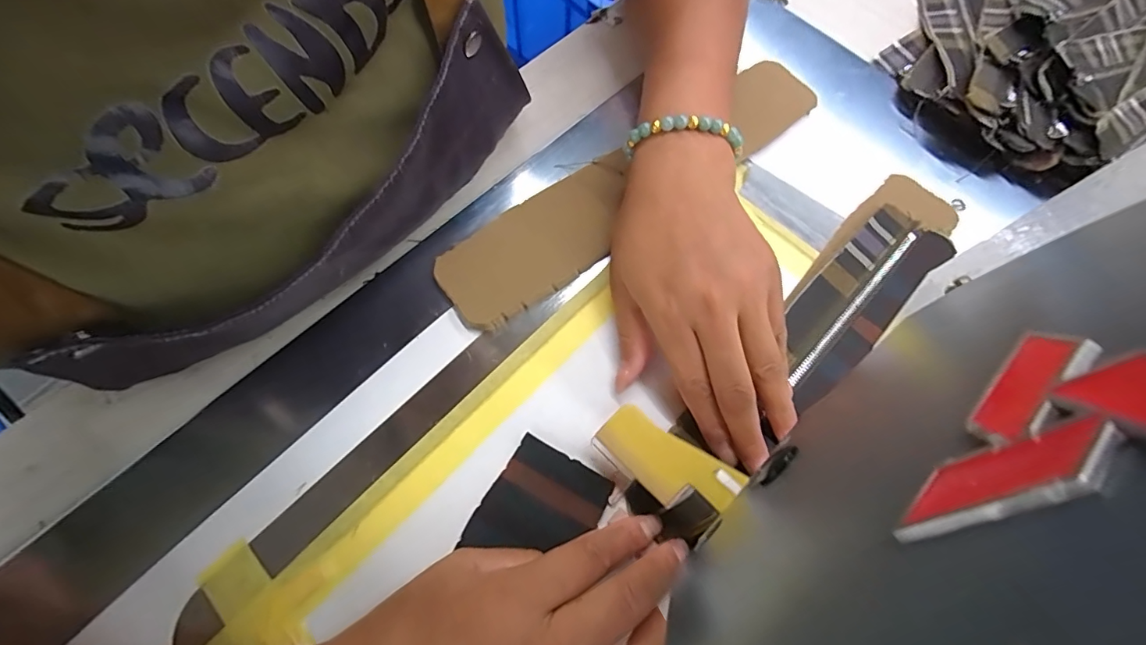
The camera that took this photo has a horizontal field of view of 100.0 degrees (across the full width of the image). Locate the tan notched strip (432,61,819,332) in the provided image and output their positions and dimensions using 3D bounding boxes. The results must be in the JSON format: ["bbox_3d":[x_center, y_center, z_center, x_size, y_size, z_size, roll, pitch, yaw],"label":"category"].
[{"bbox_3d":[0.040,-0.091,0.306,0.274,0.011,0.058,-36,77,-13],"label":"tan notched strip"}]

